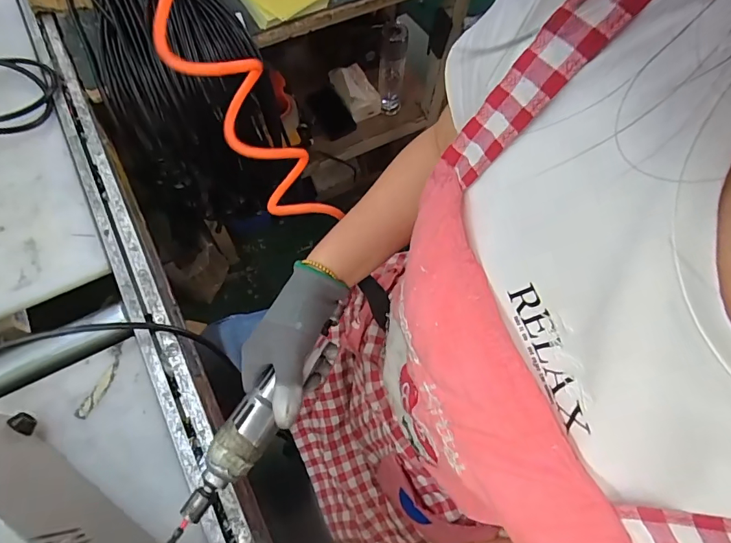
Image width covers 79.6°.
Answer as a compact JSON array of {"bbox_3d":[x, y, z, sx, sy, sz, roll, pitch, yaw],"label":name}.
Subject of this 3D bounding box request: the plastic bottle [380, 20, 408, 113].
[{"bbox_3d":[0.069,-0.523,1.142,0.066,0.232,0.071,4,65,0],"label":"plastic bottle"}]

